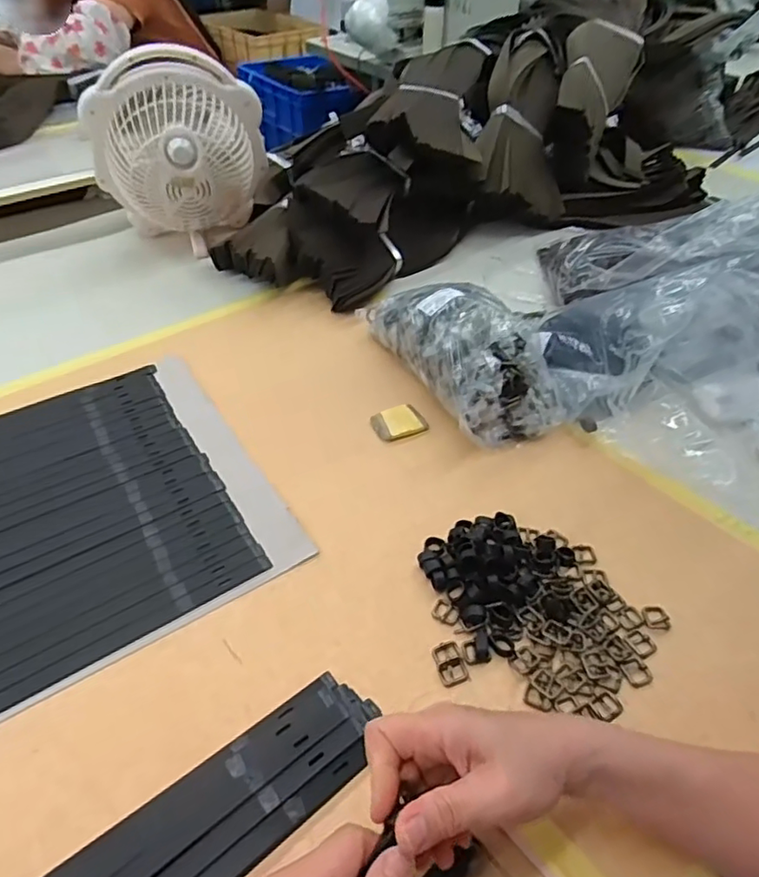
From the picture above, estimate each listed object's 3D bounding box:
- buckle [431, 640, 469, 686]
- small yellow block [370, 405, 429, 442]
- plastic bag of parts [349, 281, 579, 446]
[{"bbox_3d":[0.056,0.178,0.464,0.023,0.004,0.033,-13,47,-15],"label":"buckle"},{"bbox_3d":[0.022,-0.020,0.656,0.058,0.009,0.046,-16,48,-18],"label":"small yellow block"},{"bbox_3d":[0.101,-0.122,0.693,0.135,0.095,0.278,-17,47,-18],"label":"plastic bag of parts"}]

